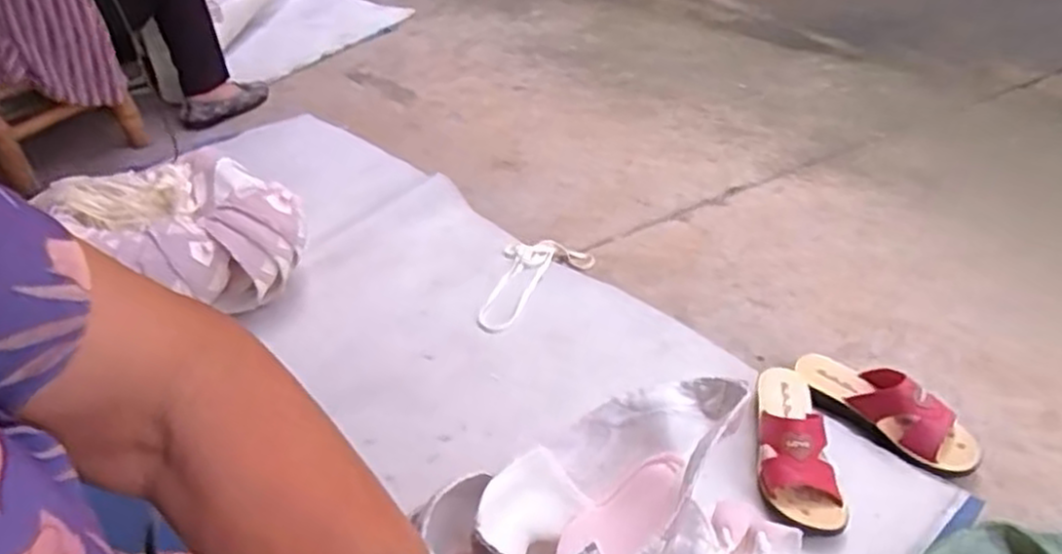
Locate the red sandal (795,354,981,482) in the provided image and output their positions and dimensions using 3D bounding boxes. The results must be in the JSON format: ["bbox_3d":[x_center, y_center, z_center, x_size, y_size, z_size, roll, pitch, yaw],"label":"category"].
[{"bbox_3d":[0.441,0.159,0.922,0.081,0.077,0.226,-36,47,-29],"label":"red sandal"}]

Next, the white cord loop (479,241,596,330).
[{"bbox_3d":[-0.018,-0.002,1.190,0.130,0.013,0.230,29,49,35],"label":"white cord loop"}]

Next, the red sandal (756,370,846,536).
[{"bbox_3d":[0.311,0.194,0.880,0.083,0.090,0.224,-2,40,8],"label":"red sandal"}]

